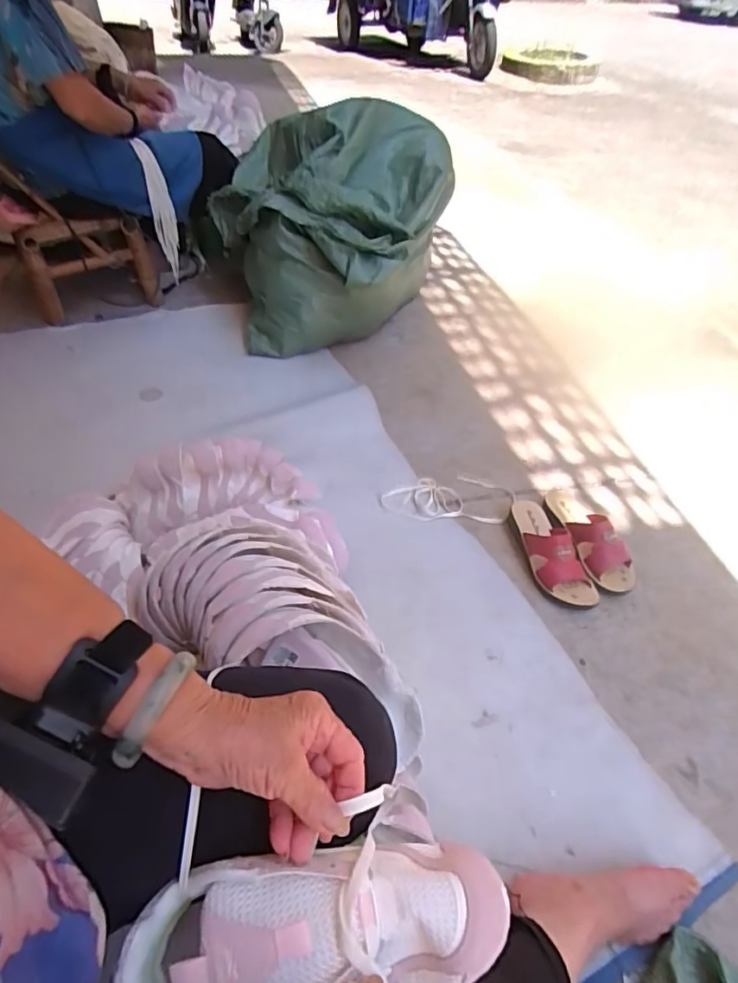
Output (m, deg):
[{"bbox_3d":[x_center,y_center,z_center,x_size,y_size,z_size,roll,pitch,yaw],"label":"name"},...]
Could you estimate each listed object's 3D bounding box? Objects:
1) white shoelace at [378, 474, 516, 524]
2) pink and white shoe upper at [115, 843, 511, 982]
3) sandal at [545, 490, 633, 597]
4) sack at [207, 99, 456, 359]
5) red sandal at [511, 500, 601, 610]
[{"bbox_3d":[0.154,0.007,1.054,0.265,0.012,0.134,-1,47,-2],"label":"white shoelace"},{"bbox_3d":[-0.032,0.263,0.321,0.221,0.054,0.083,-8,47,-6],"label":"pink and white shoe upper"},{"bbox_3d":[0.389,0.077,0.975,0.093,0.078,0.230,-14,49,-14],"label":"sandal"},{"bbox_3d":[-0.113,-0.632,1.342,0.581,0.442,0.459,6,47,4],"label":"sack"},{"bbox_3d":[0.316,0.093,0.944,0.087,0.076,0.227,-8,47,-9],"label":"red sandal"}]

